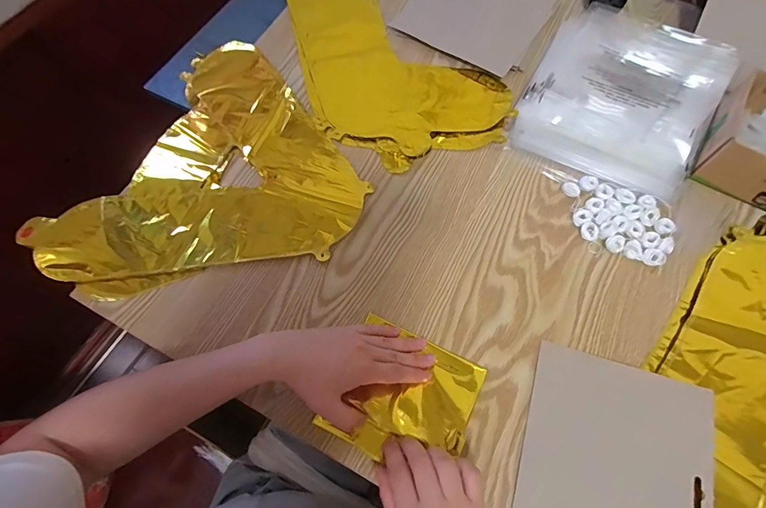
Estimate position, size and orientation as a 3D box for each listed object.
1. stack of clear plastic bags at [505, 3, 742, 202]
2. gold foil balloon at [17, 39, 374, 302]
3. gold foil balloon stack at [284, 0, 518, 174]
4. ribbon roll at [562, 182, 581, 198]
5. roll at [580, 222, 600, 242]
[{"bbox_3d":[0.313,-0.210,0.521,0.219,0.021,0.286,27,70,12],"label":"stack of clear plastic bags"},{"bbox_3d":[-0.247,-0.097,0.490,0.350,0.014,0.360,-34,71,-12],"label":"gold foil balloon"},{"bbox_3d":[-0.016,-0.302,0.574,0.233,0.009,0.429,-25,69,-9],"label":"gold foil balloon stack"},{"bbox_3d":[0.228,-0.078,0.476,0.021,0.004,0.017,32,72,14],"label":"ribbon roll"},{"bbox_3d":[0.236,-0.026,0.451,0.018,0.006,0.021,-8,67,-2],"label":"roll"}]

